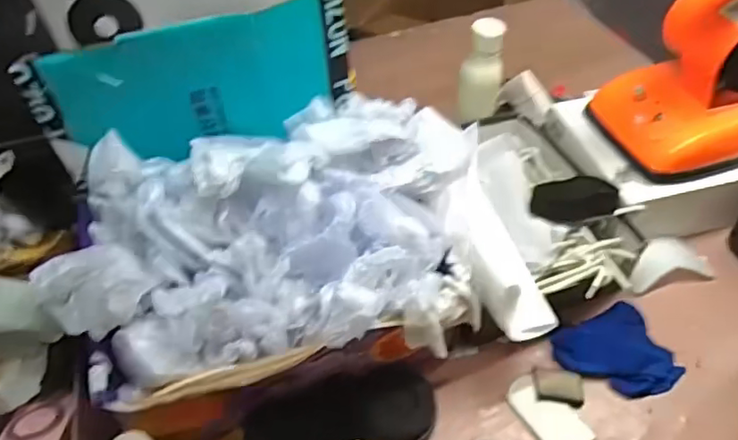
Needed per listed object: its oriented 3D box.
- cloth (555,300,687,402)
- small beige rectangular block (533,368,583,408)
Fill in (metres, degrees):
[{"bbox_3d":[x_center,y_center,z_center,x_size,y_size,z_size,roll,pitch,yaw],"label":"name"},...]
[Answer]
[{"bbox_3d":[0.309,0.170,0.755,0.124,0.027,0.113,-15,50,-13],"label":"cloth"},{"bbox_3d":[0.233,0.204,0.737,0.063,0.014,0.047,6,49,5],"label":"small beige rectangular block"}]

